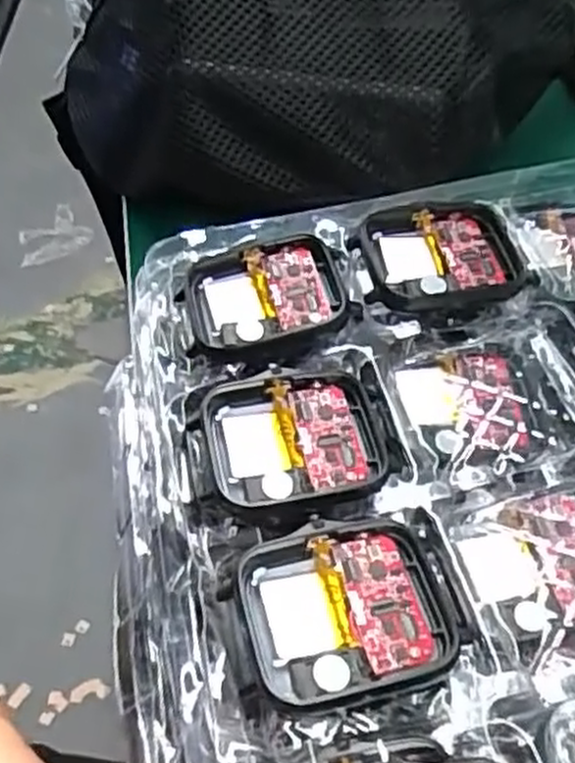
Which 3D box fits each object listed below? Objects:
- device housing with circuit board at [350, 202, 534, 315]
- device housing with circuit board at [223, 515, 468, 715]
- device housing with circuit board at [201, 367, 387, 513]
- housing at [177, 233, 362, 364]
[{"bbox_3d":[0.046,-0.036,0.231,0.048,0.012,0.039,-6,50,-1],"label":"device housing with circuit board"},{"bbox_3d":[0.014,0.048,0.166,0.048,0.007,0.038,-12,49,-5],"label":"device housing with circuit board"},{"bbox_3d":[0.002,0.014,0.193,0.044,0.007,0.038,-7,50,-2],"label":"device housing with circuit board"},{"bbox_3d":[-0.006,-0.025,0.223,0.045,0.010,0.037,-14,51,-7],"label":"housing"}]

